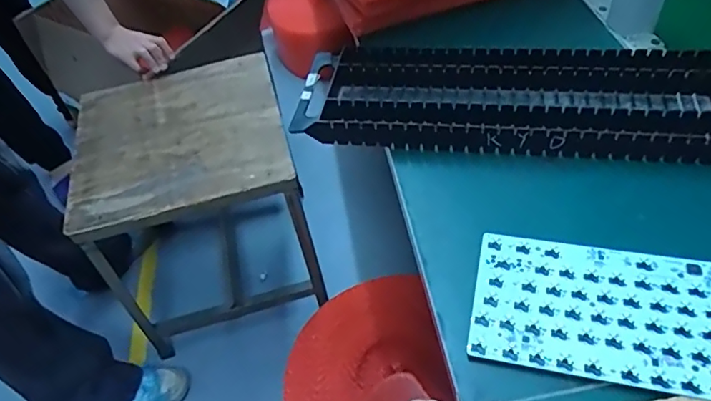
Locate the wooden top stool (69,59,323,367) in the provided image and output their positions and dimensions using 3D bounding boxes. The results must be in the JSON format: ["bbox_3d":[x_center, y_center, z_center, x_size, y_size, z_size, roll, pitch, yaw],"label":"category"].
[{"bbox_3d":[-0.334,-0.003,1.217,0.418,0.411,0.408,-16,49,-5],"label":"wooden top stool"}]

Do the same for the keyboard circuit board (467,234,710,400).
[{"bbox_3d":[0.249,0.089,0.408,0.307,0.004,0.123,7,48,15],"label":"keyboard circuit board"}]

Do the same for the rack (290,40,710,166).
[{"bbox_3d":[0.169,-0.115,0.575,0.456,0.033,0.151,3,50,12],"label":"rack"}]

